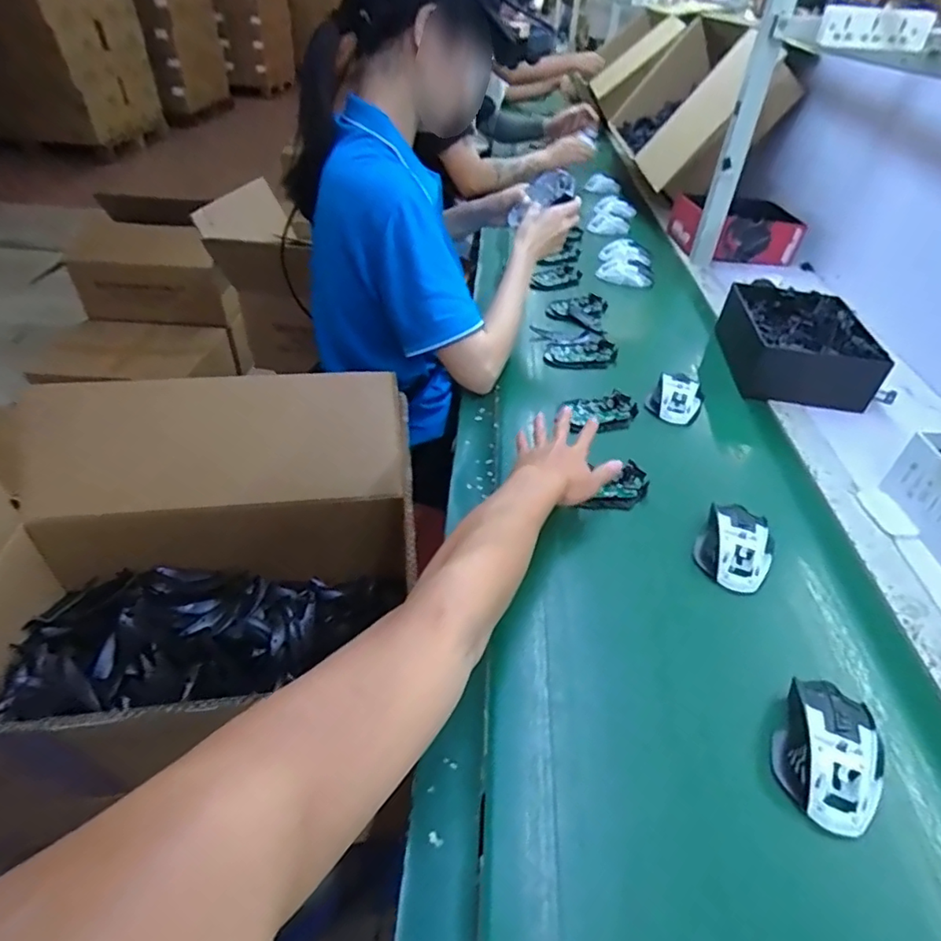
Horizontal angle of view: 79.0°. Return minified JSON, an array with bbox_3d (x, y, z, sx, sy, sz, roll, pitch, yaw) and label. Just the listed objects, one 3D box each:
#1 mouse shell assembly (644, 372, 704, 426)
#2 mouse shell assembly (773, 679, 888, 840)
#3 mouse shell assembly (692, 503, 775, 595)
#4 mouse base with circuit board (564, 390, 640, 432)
[{"bbox_3d":[0.295,-0.107,0.815,0.072,0.033,0.080,21,44,19],"label":"mouse shell assembly"},{"bbox_3d":[0.282,0.219,0.449,0.068,0.038,0.106,25,45,22],"label":"mouse shell assembly"},{"bbox_3d":[0.283,0.078,0.607,0.073,0.034,0.104,24,45,22],"label":"mouse shell assembly"},{"bbox_3d":[0.184,-0.083,0.796,0.105,0.018,0.063,-6,42,-11],"label":"mouse base with circuit board"}]

